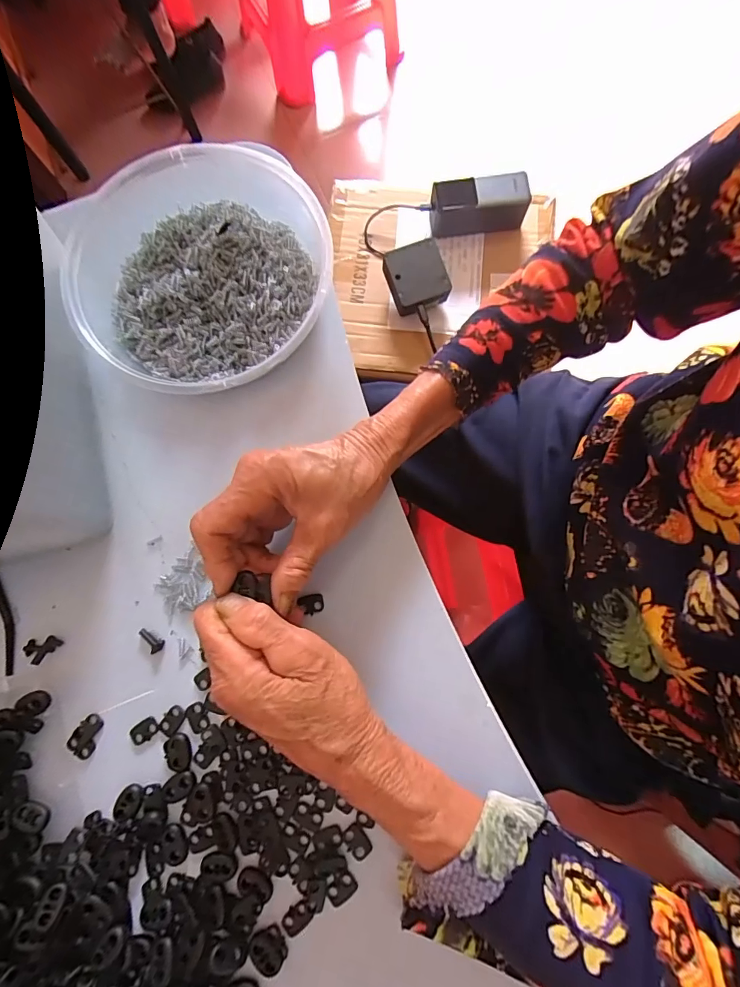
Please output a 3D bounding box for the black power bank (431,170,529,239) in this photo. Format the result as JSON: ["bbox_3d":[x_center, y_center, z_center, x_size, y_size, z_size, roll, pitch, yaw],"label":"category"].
[{"bbox_3d":[0.152,-0.411,0.604,0.130,0.052,0.057,-6,77,1],"label":"black power bank"}]

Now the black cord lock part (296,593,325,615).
[{"bbox_3d":[-0.040,0.076,0.291,0.016,0.004,0.013,-12,76,-2],"label":"black cord lock part"}]

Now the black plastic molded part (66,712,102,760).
[{"bbox_3d":[-0.186,0.160,0.280,0.017,0.004,0.026,33,79,9],"label":"black plastic molded part"}]

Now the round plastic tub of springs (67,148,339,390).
[{"bbox_3d":[-0.129,-0.166,0.322,0.207,0.058,0.186,44,81,11],"label":"round plastic tub of springs"}]

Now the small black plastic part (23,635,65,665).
[{"bbox_3d":[-0.225,0.104,0.292,0.018,0.004,0.020,43,81,10],"label":"small black plastic part"}]

